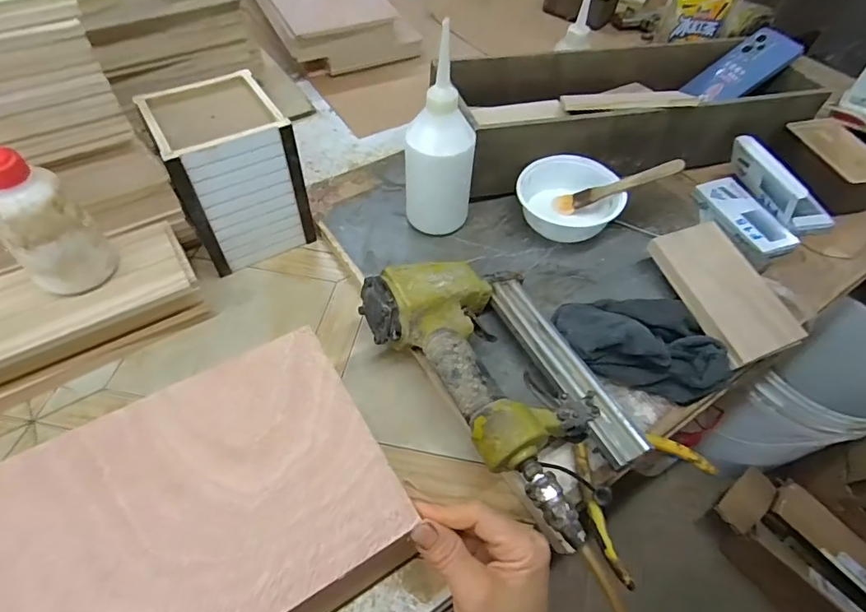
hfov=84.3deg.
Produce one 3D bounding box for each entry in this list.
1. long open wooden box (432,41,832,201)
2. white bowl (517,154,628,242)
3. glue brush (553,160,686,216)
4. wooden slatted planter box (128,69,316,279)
[{"bbox_3d":[0.262,-0.262,0.641,0.472,0.089,0.191,-10,55,-10],"label":"long open wooden box"},{"bbox_3d":[0.153,-0.121,0.545,0.112,0.039,0.108,2,54,-2],"label":"white bowl"},{"bbox_3d":[0.203,-0.133,0.535,0.138,0.015,0.029,-14,44,36],"label":"glue brush"},{"bbox_3d":[-0.204,-0.136,0.493,0.118,0.144,0.115,-24,59,-19],"label":"wooden slatted planter box"}]

